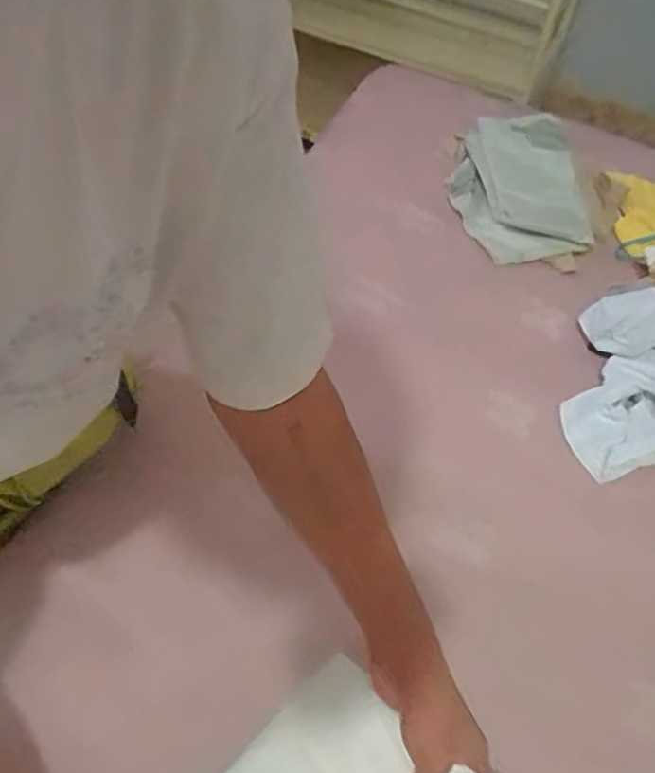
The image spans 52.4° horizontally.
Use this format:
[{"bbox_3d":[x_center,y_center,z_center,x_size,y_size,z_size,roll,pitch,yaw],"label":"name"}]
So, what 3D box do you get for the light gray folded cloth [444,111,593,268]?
[{"bbox_3d":[0.286,-0.316,1.026,0.188,0.034,0.277,-9,62,4],"label":"light gray folded cloth"}]

